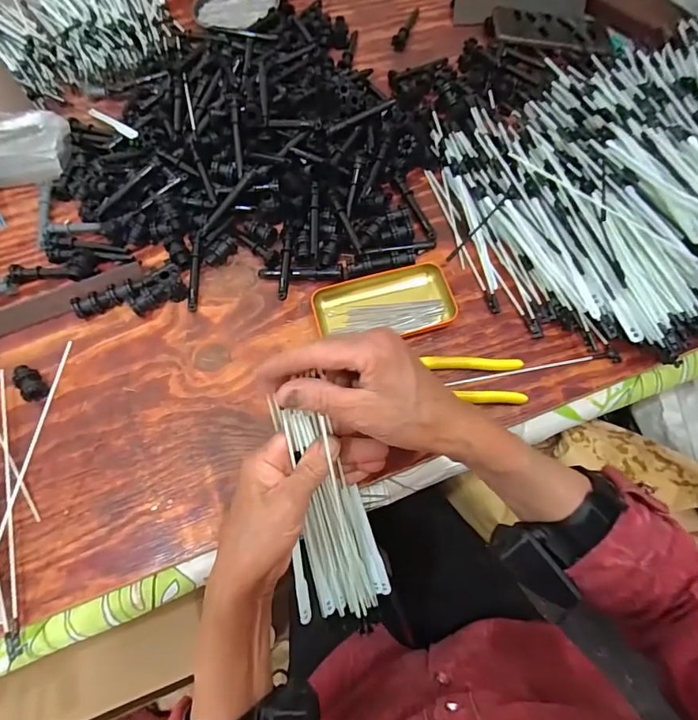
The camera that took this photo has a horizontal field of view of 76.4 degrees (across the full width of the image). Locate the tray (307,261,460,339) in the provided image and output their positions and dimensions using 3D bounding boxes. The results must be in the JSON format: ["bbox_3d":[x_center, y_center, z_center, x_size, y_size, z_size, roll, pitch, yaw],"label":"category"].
[{"bbox_3d":[0.035,-0.059,0.470,0.141,0.018,0.074,-11,66,-3],"label":"tray"}]

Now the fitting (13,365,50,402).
[{"bbox_3d":[-0.323,0.022,0.445,0.020,0.013,0.037,-36,70,-13],"label":"fitting"}]

